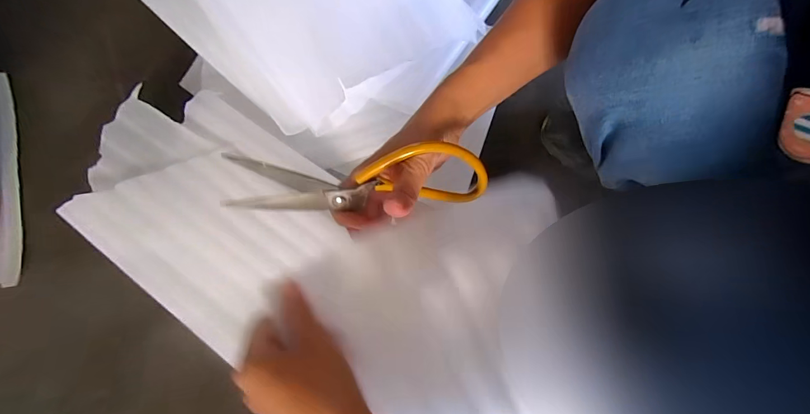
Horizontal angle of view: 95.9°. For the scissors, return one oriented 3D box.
[{"bbox_3d":[-0.032,-0.022,0.276,0.190,0.058,0.014,-2,50,-2],"label":"scissors"}]

